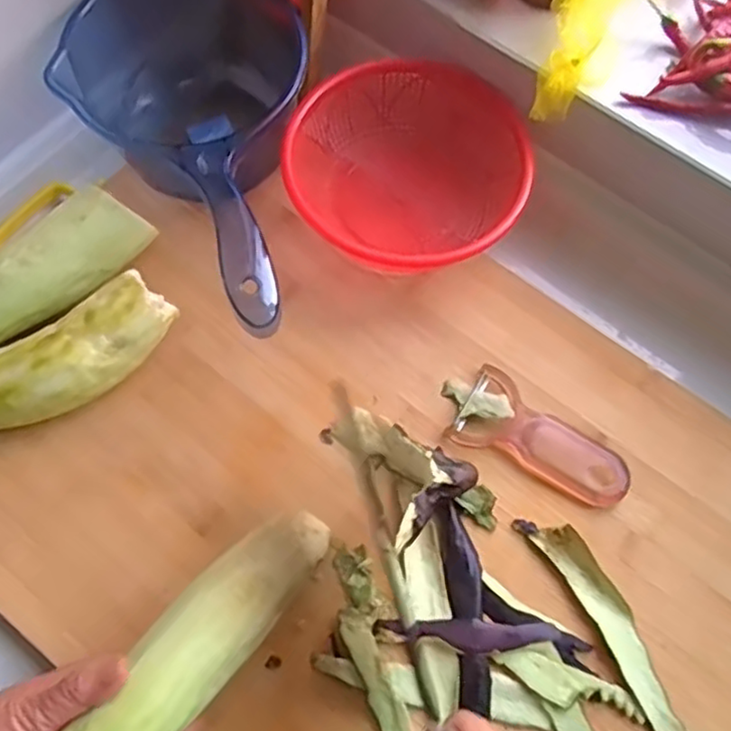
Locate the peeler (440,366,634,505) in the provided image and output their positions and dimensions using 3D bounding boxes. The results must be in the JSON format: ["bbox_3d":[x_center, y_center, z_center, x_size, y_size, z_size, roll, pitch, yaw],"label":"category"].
[{"bbox_3d":[0.121,0.055,0.456,0.119,0.016,0.056,31,71,11],"label":"peeler"}]

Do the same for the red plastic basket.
[{"bbox_3d":[0.031,-0.148,0.508,0.168,0.066,0.179,6,68,2],"label":"red plastic basket"}]

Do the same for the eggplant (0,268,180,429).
[{"bbox_3d":[-0.222,0.006,0.439,0.197,0.055,0.058,-25,70,-10],"label":"eggplant"}]

